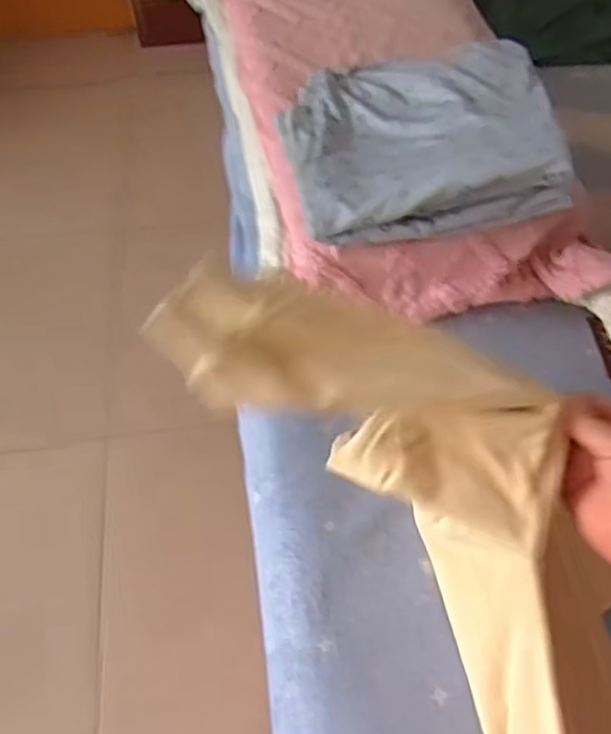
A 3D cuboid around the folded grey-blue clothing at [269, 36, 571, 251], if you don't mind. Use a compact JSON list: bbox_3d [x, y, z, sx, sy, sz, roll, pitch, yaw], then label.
[{"bbox_3d":[0.114,-0.245,0.709,0.260,0.080,0.246,-5,58,-3],"label":"folded grey-blue clothing"}]

